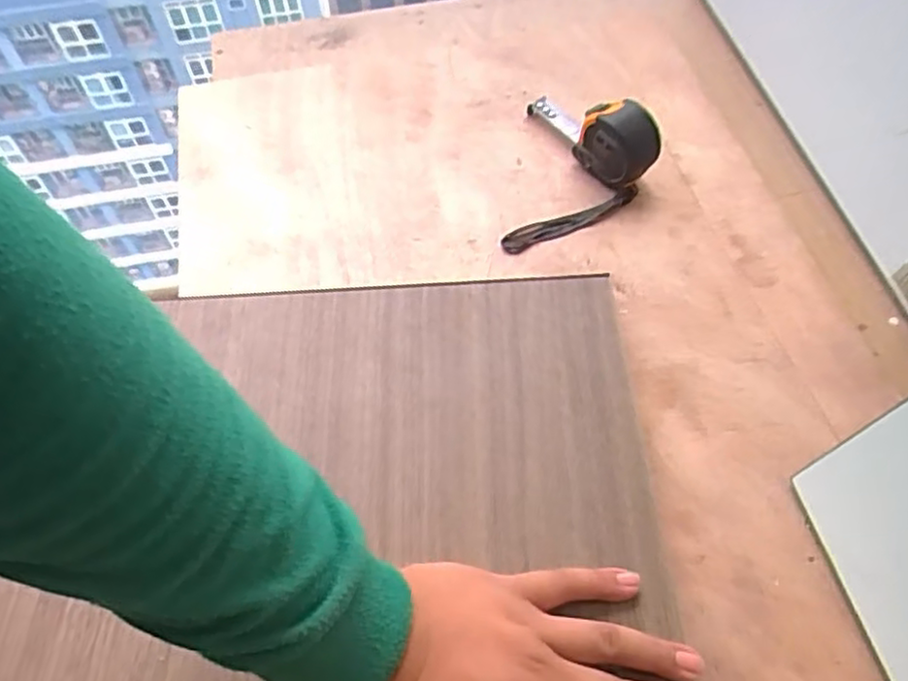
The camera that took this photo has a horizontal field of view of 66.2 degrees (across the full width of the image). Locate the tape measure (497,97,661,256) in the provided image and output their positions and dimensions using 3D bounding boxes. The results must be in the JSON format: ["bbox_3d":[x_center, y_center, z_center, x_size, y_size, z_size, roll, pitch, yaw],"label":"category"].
[{"bbox_3d":[0.101,-0.142,0.531,0.102,0.062,0.154,9,58,9],"label":"tape measure"}]

